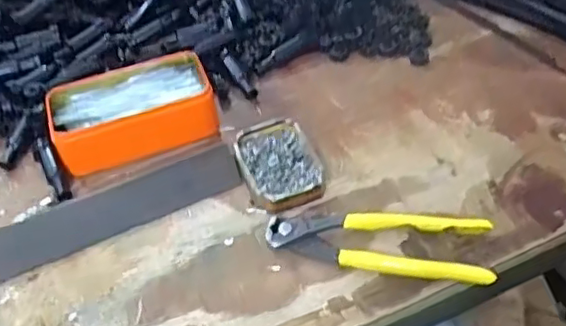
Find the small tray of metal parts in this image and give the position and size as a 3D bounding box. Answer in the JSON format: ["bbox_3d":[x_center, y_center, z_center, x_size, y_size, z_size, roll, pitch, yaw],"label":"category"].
[{"bbox_3d":[-0.004,-0.001,0.517,0.061,0.019,0.091,-18,46,-11],"label":"small tray of metal parts"}]

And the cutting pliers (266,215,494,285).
[{"bbox_3d":[0.070,0.057,0.462,0.163,0.025,0.051,6,46,12],"label":"cutting pliers"}]

